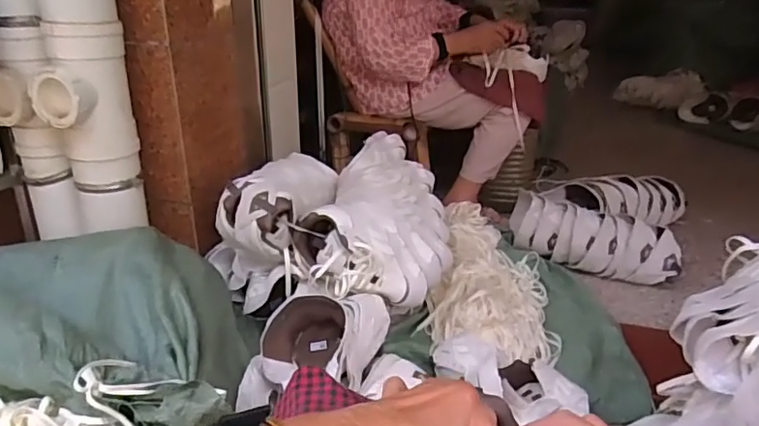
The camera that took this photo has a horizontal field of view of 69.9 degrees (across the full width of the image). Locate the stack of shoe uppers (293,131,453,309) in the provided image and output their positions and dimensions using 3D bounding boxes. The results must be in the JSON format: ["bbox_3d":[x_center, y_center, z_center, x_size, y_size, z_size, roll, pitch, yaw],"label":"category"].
[{"bbox_3d":[0.019,-0.004,1.090,0.252,0.153,0.428,6,25,12],"label":"stack of shoe uppers"}]

